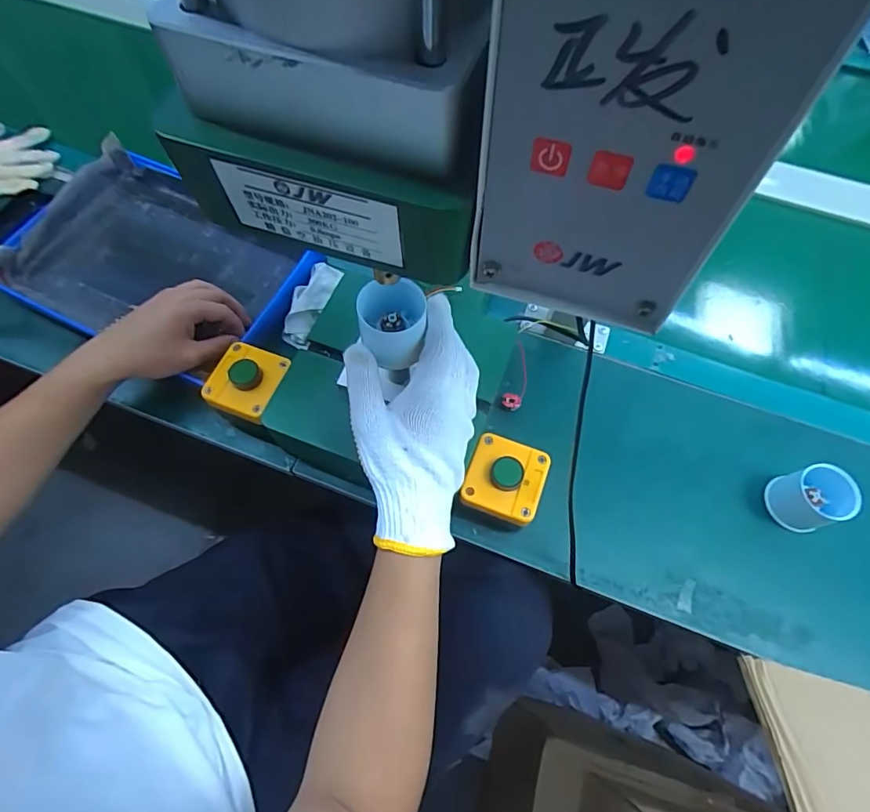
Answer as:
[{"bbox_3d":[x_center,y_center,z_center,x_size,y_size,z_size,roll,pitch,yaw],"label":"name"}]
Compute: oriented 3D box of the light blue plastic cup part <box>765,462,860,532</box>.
[{"bbox_3d":[0.353,0.087,0.461,0.050,0.054,0.052,0,65,-1],"label":"light blue plastic cup part"}]

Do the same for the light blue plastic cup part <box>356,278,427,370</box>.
[{"bbox_3d":[-0.032,-0.063,0.382,0.051,0.049,0.046,-9,65,-5],"label":"light blue plastic cup part"}]

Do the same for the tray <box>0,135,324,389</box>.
[{"bbox_3d":[-0.321,-0.166,0.568,0.333,0.050,0.220,24,67,10],"label":"tray"}]

